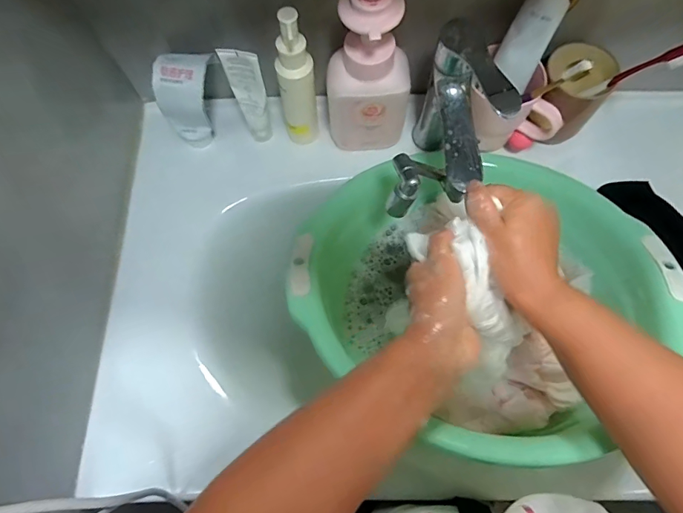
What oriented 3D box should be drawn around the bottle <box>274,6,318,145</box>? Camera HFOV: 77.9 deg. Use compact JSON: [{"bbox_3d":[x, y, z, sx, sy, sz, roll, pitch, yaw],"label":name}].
[{"bbox_3d":[-0.051,-0.194,0.484,0.039,0.178,0.032,0,70,0],"label":"bottle"}]

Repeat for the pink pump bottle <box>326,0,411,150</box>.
[{"bbox_3d":[0.031,-0.196,0.463,0.091,0.194,0.054,-4,70,-1],"label":"pink pump bottle"}]

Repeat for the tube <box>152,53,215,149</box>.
[{"bbox_3d":[-0.186,-0.192,0.530,0.059,0.109,0.068,5,70,2],"label":"tube"}]

